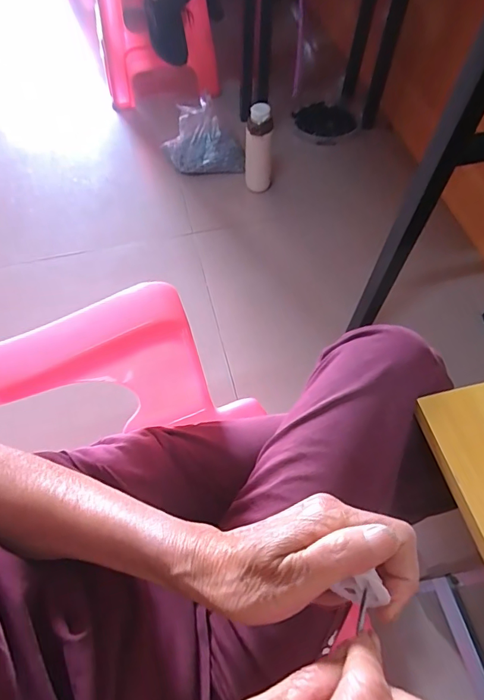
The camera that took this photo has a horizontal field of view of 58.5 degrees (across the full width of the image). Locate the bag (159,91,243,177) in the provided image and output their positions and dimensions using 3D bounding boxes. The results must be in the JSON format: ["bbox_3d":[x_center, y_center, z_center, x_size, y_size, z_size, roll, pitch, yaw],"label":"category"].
[{"bbox_3d":[-0.110,-0.583,1.173,0.213,0.148,0.141,-8,61,-4],"label":"bag"}]

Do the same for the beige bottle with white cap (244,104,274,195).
[{"bbox_3d":[0.044,-0.512,1.099,0.061,0.201,0.061,20,63,11],"label":"beige bottle with white cap"}]

